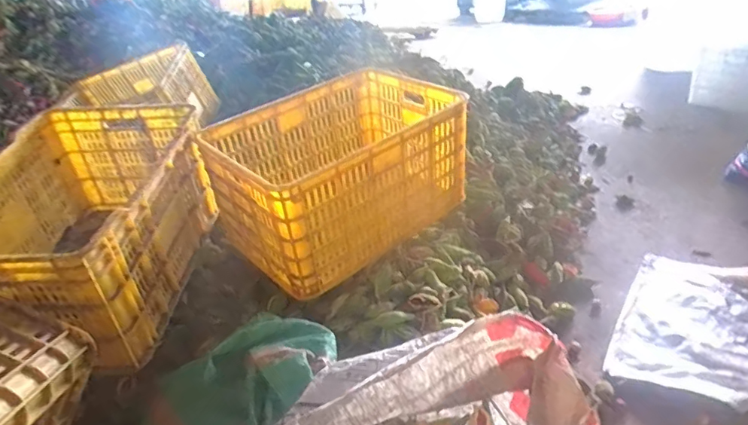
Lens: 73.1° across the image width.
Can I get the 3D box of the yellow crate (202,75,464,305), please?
[{"bbox_3d":[-0.088,-0.116,1.430,0.641,0.352,0.489,-25,34,-30],"label":"yellow crate"}]

